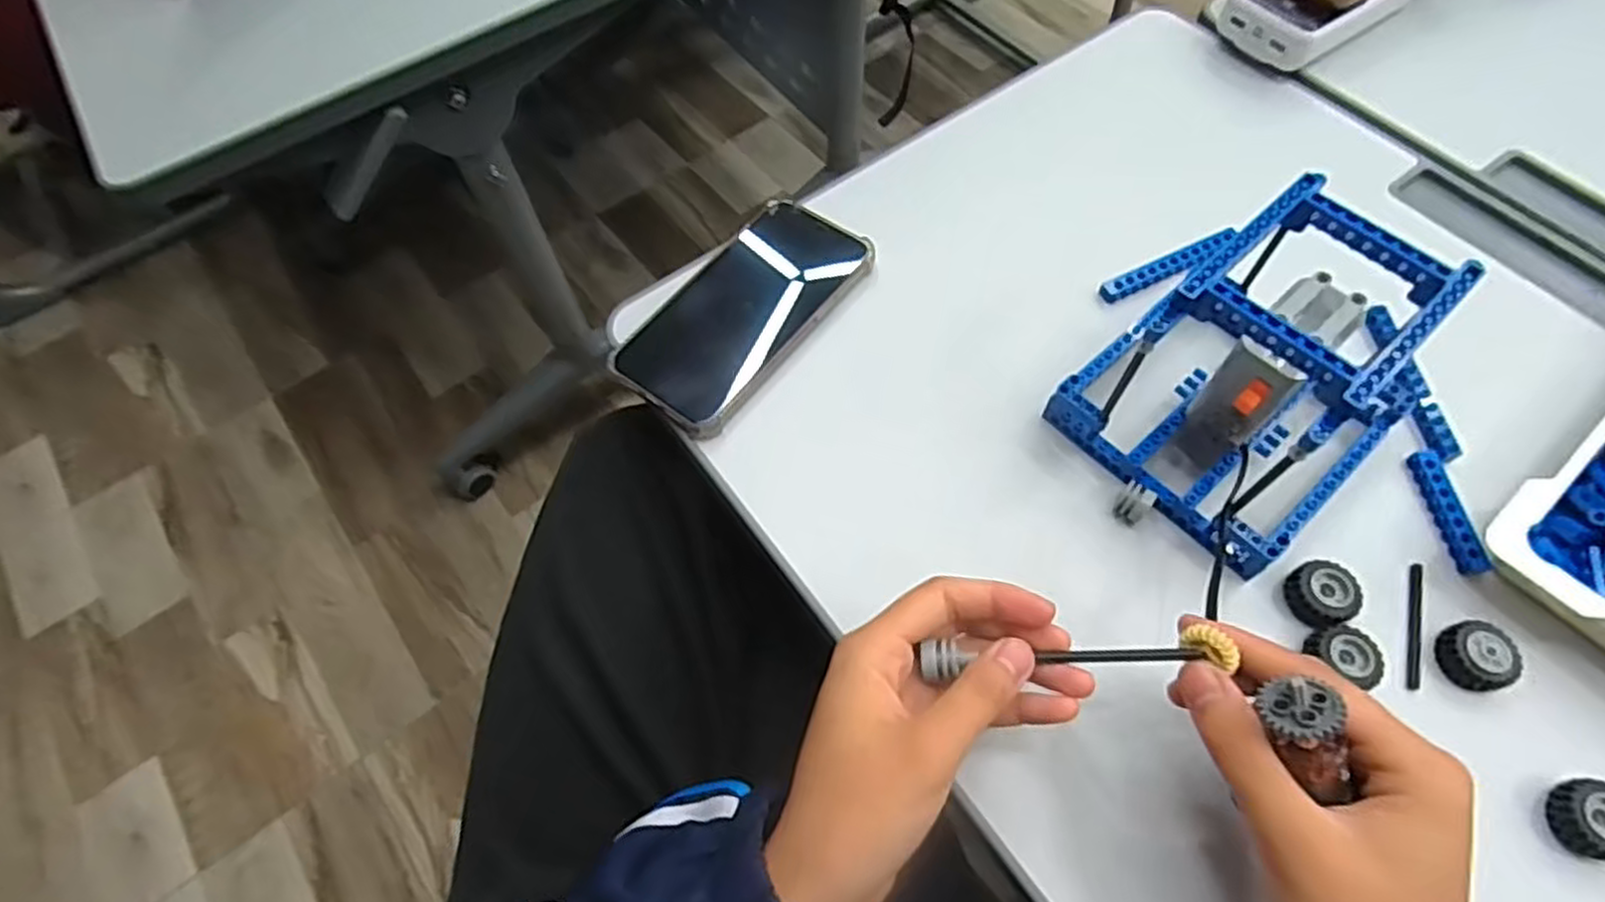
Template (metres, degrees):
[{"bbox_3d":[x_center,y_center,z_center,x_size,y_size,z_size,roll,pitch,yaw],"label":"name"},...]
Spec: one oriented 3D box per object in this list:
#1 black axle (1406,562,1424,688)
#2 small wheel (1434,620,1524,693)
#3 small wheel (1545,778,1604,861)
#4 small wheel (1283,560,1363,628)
[{"bbox_3d":[0.284,0.080,0.353,0.006,0.004,0.062,18,65,11],"label":"black axle"},{"bbox_3d":[0.301,0.089,0.339,0.028,0.013,0.032,27,66,16],"label":"small wheel"},{"bbox_3d":[0.321,0.149,0.307,0.025,0.016,0.029,5,62,5],"label":"small wheel"},{"bbox_3d":[0.242,0.066,0.354,0.028,0.012,0.029,-1,61,2],"label":"small wheel"}]

